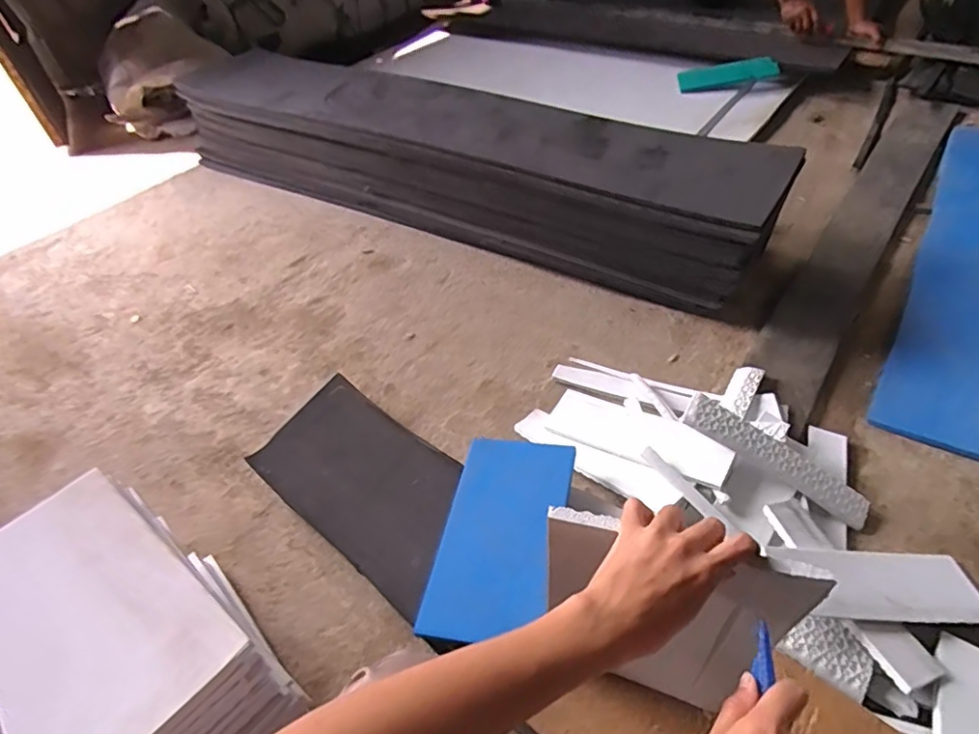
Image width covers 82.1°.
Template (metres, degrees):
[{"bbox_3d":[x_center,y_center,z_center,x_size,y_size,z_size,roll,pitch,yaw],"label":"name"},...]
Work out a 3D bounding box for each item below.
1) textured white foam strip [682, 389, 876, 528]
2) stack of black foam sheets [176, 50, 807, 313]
[{"bbox_3d":[0.400,0.129,0.781,0.278,0.012,0.049,32,80,4],"label":"textured white foam strip"},{"bbox_3d":[-0.118,-0.481,1.313,1.474,0.259,0.339,21,54,24],"label":"stack of black foam sheets"}]

